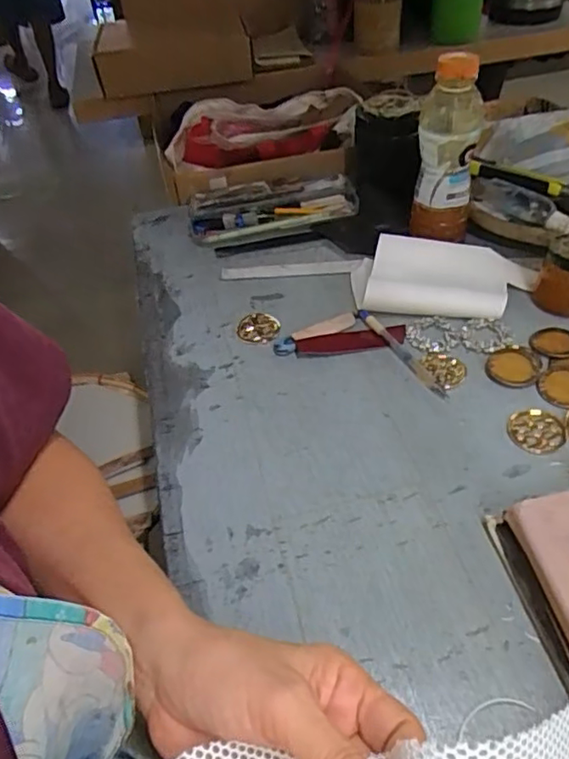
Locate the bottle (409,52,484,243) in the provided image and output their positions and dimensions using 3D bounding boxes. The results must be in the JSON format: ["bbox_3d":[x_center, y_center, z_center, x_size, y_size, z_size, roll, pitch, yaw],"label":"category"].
[{"bbox_3d":[0.173,-0.243,0.622,0.061,0.176,0.056,6,46,12],"label":"bottle"}]

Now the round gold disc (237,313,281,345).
[{"bbox_3d":[-0.028,-0.056,0.625,0.044,0.004,0.049,11,48,17],"label":"round gold disc"}]

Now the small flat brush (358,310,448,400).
[{"bbox_3d":[0.115,-0.028,0.577,0.014,0.007,0.135,-23,47,-16],"label":"small flat brush"}]

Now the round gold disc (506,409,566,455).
[{"bbox_3d":[0.217,0.043,0.503,0.045,0.004,0.048,-3,45,3],"label":"round gold disc"}]

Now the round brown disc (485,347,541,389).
[{"bbox_3d":[0.217,-0.013,0.551,0.047,0.004,0.052,20,51,24],"label":"round brown disc"}]

